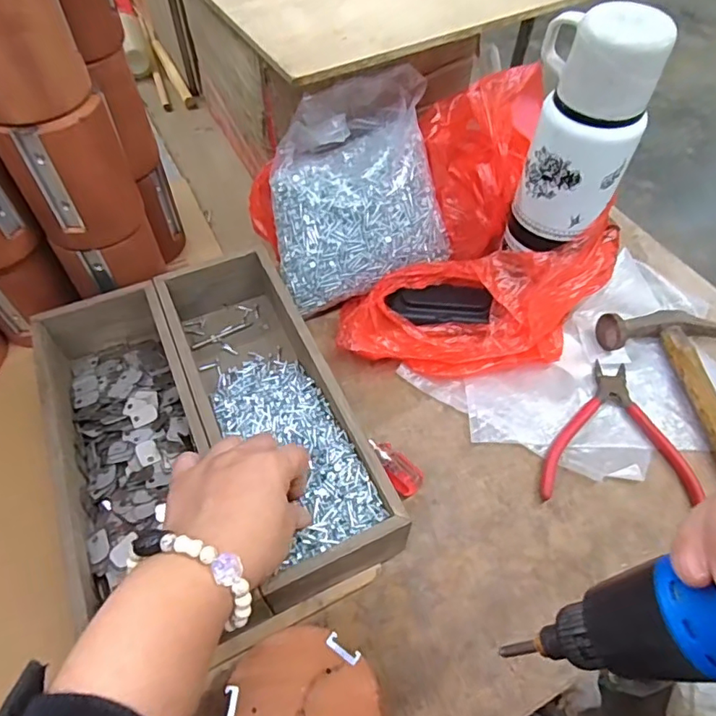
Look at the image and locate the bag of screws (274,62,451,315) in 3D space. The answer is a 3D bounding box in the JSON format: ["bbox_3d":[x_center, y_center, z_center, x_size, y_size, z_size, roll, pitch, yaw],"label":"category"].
[{"bbox_3d":[-0.002,-0.158,0.497,0.169,0.062,0.194,-14,95,-2],"label":"bag of screws"}]

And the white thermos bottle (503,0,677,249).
[{"bbox_3d":[0.168,-0.166,0.405,0.076,0.178,0.061,10,55,5],"label":"white thermos bottle"}]

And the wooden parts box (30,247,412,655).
[{"bbox_3d":[-0.112,0.053,0.397,0.205,0.059,0.287,-25,59,-18],"label":"wooden parts box"}]

